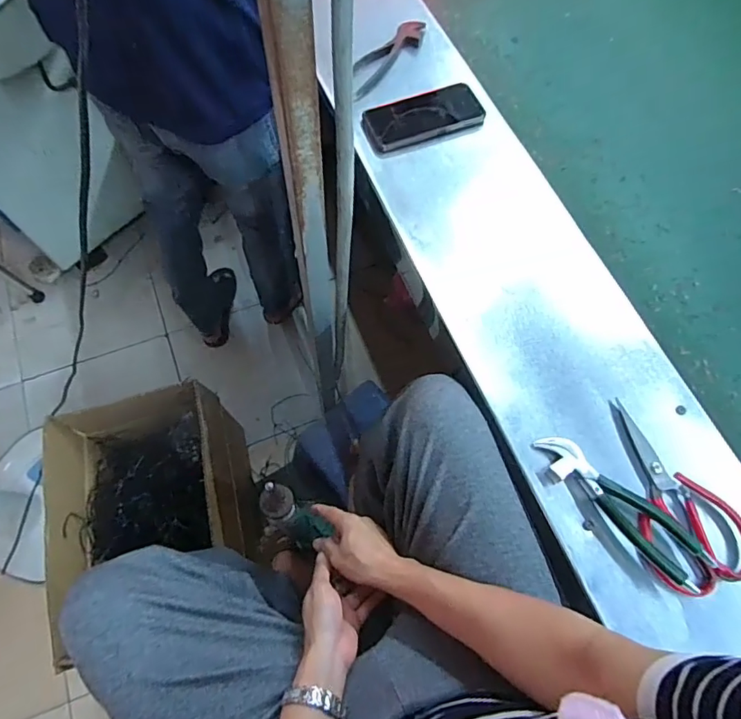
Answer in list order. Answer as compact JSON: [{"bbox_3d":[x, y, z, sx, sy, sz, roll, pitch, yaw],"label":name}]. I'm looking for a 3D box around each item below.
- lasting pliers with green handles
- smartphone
[{"bbox_3d":[0.261,0.150,0.517,0.048,0.029,0.194,-39,75,-16],"label":"lasting pliers with green handles"},{"bbox_3d":[0.079,-0.357,0.728,0.172,0.010,0.077,-19,80,-6],"label":"smartphone"}]

